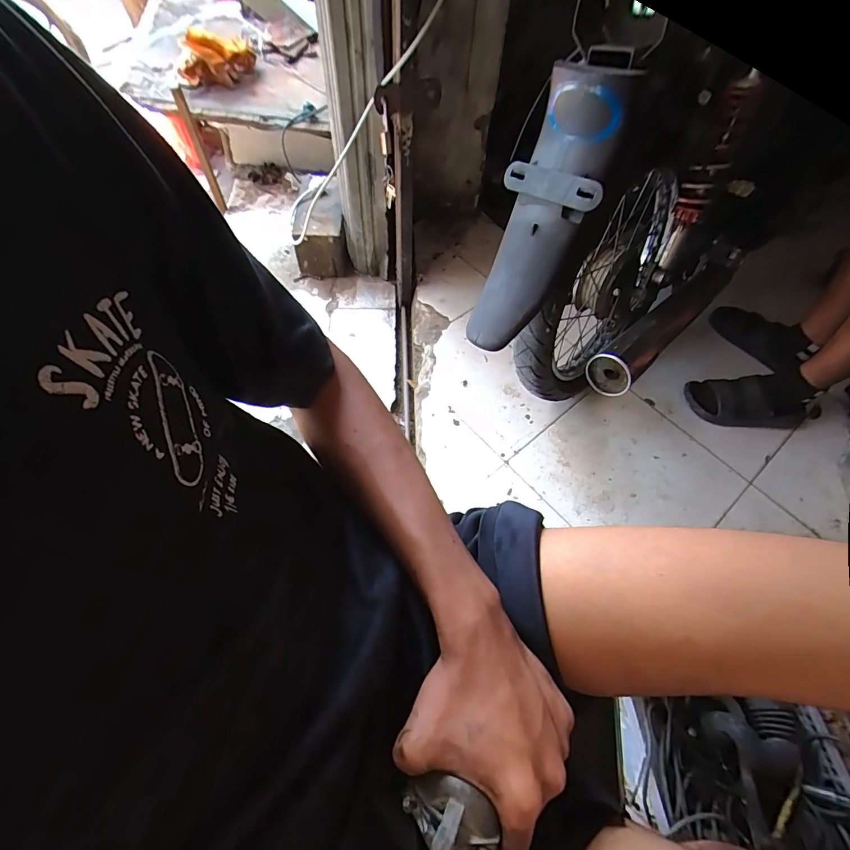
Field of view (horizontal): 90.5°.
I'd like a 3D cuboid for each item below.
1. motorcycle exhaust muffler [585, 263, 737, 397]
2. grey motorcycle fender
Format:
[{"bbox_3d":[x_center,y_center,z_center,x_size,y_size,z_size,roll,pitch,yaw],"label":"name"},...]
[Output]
[{"bbox_3d":[0.486,-0.203,0.855,0.411,0.079,0.078,-37,69,-20],"label":"motorcycle exhaust muffler"},{"bbox_3d":[0.161,-0.295,0.604,0.129,0.385,0.060,27,28,12],"label":"grey motorcycle fender"}]

